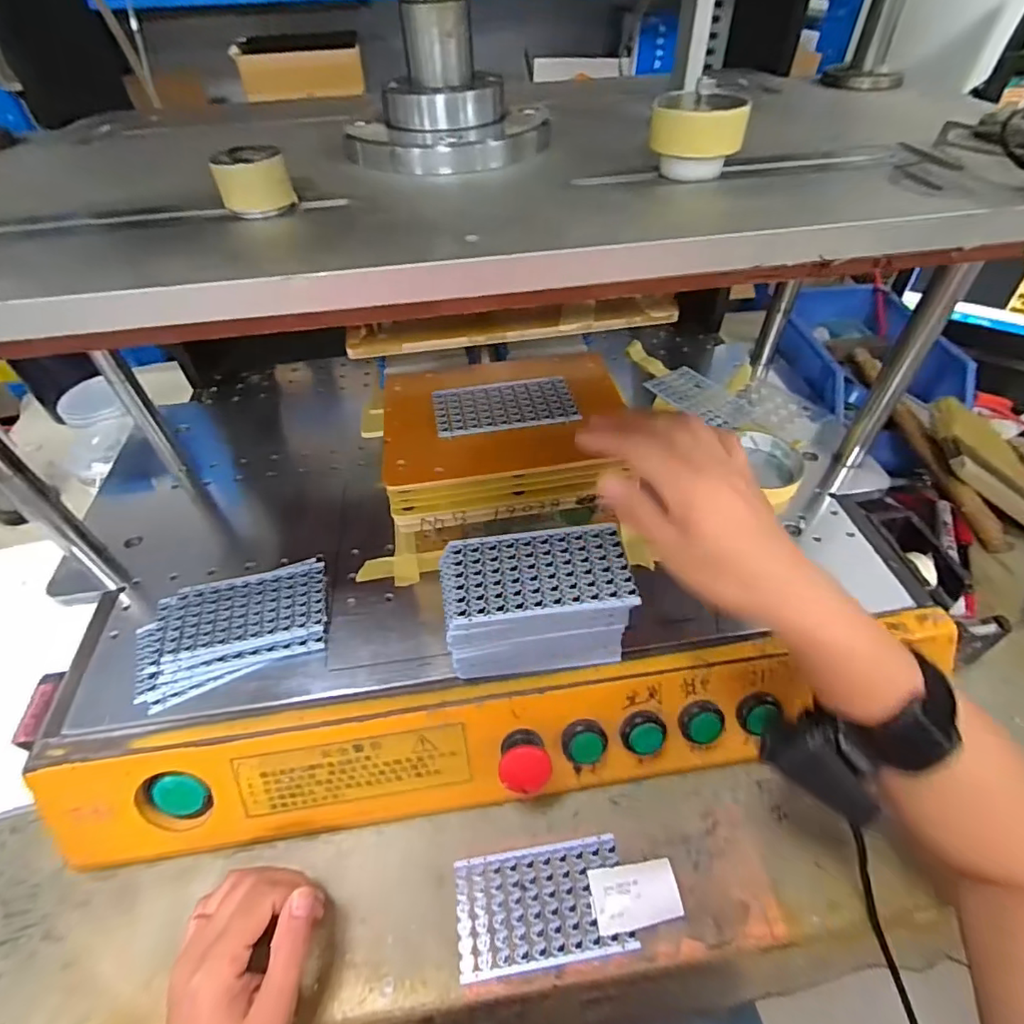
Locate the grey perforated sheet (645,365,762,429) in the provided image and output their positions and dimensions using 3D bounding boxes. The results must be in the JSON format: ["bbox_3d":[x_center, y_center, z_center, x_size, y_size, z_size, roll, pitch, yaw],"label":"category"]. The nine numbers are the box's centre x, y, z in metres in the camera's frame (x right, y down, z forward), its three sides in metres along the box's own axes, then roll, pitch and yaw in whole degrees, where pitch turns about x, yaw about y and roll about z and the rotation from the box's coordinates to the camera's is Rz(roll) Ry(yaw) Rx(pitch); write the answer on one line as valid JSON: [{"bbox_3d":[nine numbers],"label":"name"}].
[{"bbox_3d":[0.208,-0.127,0.590,0.065,0.007,0.113,-27,53,-21],"label":"grey perforated sheet"}]

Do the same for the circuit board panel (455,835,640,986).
[{"bbox_3d":[0.020,0.263,0.357,0.112,0.005,0.066,-6,48,-4],"label":"circuit board panel"}]

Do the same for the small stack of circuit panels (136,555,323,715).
[{"bbox_3d":[-0.212,0.086,0.408,0.136,0.010,0.087,-19,50,-15],"label":"small stack of circuit panels"}]

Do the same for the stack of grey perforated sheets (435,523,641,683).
[{"bbox_3d":[0.015,0.064,0.369,0.121,0.077,0.068,-7,48,-5],"label":"stack of grey perforated sheets"}]

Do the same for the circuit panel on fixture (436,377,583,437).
[{"bbox_3d":[-0.006,-0.089,0.442,0.113,0.007,0.065,-8,48,-6],"label":"circuit panel on fixture"}]

